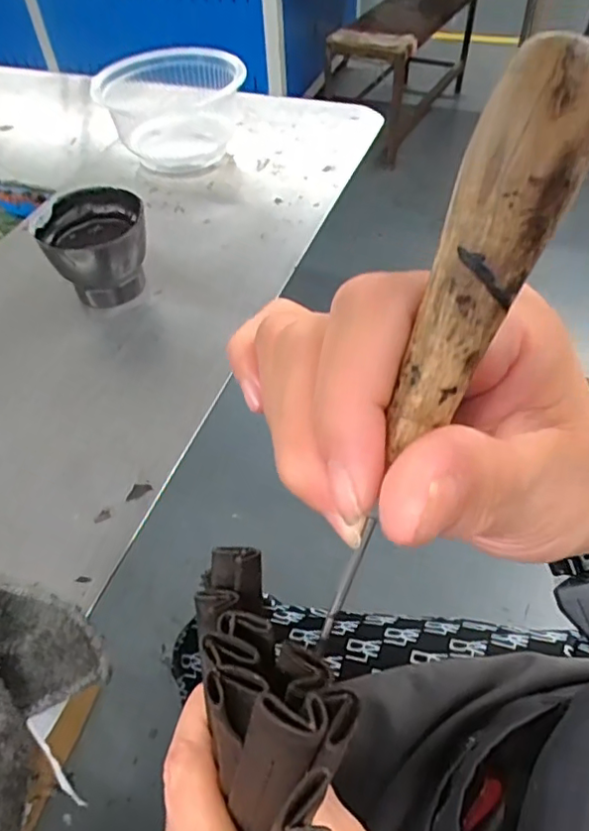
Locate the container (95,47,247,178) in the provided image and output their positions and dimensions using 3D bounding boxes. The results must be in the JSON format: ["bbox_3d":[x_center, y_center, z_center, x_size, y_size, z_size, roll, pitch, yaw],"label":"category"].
[{"bbox_3d":[-0.100,-0.257,0.482,0.110,0.063,0.110,-1,51,2],"label":"container"}]

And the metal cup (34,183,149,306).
[{"bbox_3d":[-0.120,-0.103,0.362,0.059,0.052,0.059,-1,51,2],"label":"metal cup"}]

